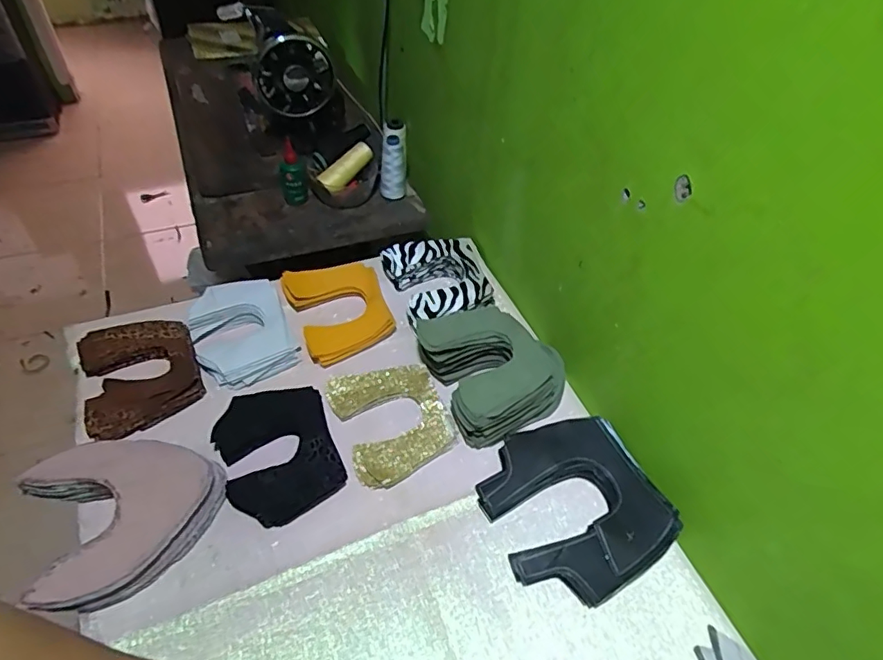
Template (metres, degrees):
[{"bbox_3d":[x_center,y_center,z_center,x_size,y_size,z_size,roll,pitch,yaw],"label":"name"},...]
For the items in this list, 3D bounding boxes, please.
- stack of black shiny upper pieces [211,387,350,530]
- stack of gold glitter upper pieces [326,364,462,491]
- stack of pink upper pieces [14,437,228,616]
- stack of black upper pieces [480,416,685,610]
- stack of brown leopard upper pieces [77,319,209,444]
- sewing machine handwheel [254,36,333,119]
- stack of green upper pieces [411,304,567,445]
[{"bbox_3d":[-0.190,0.137,0.643,0.125,0.034,0.154,-17,53,-19],"label":"stack of black shiny upper pieces"},{"bbox_3d":[-0.058,0.111,0.688,0.131,0.017,0.149,-17,53,-19],"label":"stack of gold glitter upper pieces"},{"bbox_3d":[-0.326,0.185,0.577,0.179,0.051,0.171,-18,53,-20],"label":"stack of pink upper pieces"},{"bbox_3d":[0.144,0.191,0.621,0.185,0.035,0.198,-18,53,-20],"label":"stack of black upper pieces"},{"bbox_3d":[-0.384,0.054,0.706,0.132,0.029,0.158,-20,54,-21],"label":"stack of brown leopard upper pieces"},{"bbox_3d":[-0.250,-0.431,0.942,0.128,0.125,0.038,-17,53,-19],"label":"sewing machine handwheel"},{"bbox_3d":[0.066,0.043,0.713,0.155,0.068,0.175,-19,53,-20],"label":"stack of green upper pieces"}]

